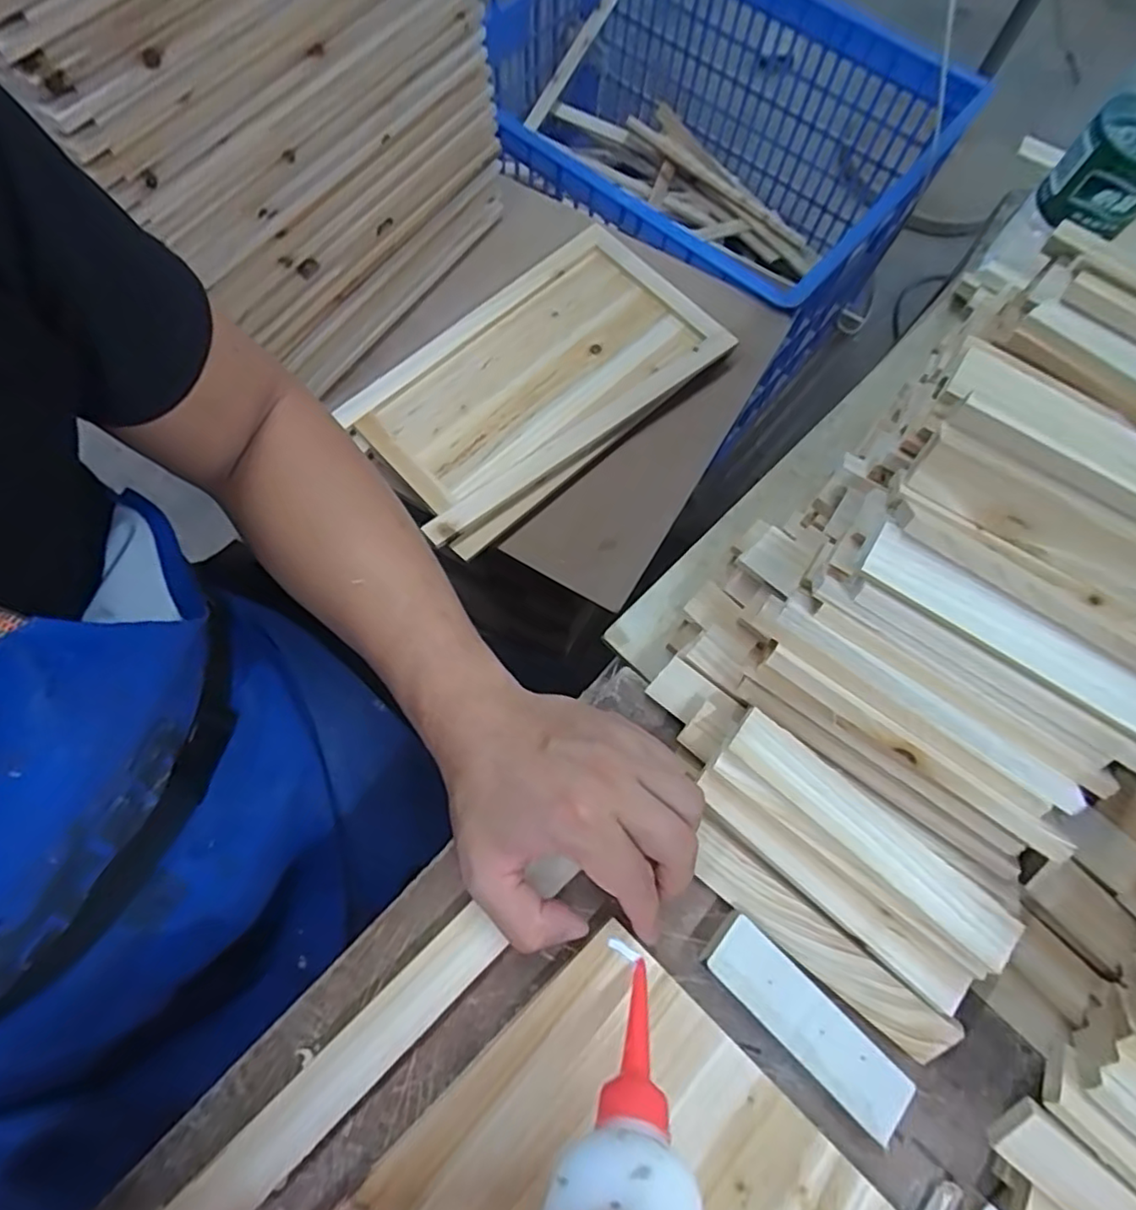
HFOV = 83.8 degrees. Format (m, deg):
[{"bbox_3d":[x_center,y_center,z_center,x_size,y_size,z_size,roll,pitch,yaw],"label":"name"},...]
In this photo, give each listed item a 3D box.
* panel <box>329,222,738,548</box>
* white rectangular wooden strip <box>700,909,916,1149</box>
[{"bbox_3d":[-0.039,-0.288,0.765,0.439,0.023,0.249,-37,79,-15],"label":"panel"},{"bbox_3d":[0.116,0.205,0.311,0.113,0.009,0.032,44,74,9],"label":"white rectangular wooden strip"}]

